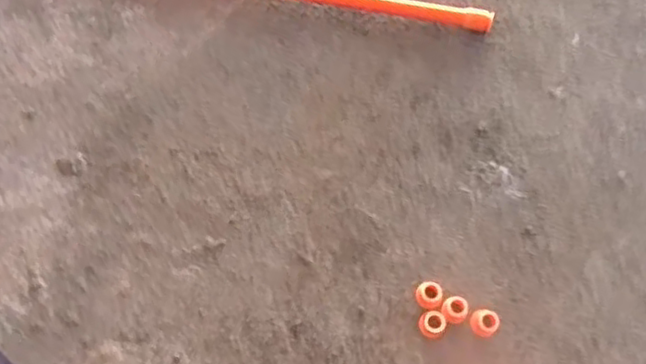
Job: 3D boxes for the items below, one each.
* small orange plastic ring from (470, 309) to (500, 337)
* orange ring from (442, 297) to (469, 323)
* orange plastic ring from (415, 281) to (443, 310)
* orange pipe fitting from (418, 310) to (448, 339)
[{"bbox_3d":[0.165,0.144,0.687,0.027,0.021,0.026,-1,70,2],"label":"small orange plastic ring"},{"bbox_3d":[0.136,0.133,0.692,0.025,0.021,0.028,31,74,13],"label":"orange ring"},{"bbox_3d":[0.110,0.118,0.695,0.026,0.018,0.027,-1,70,2],"label":"orange plastic ring"},{"bbox_3d":[0.112,0.146,0.688,0.027,0.019,0.027,-1,70,2],"label":"orange pipe fitting"}]

